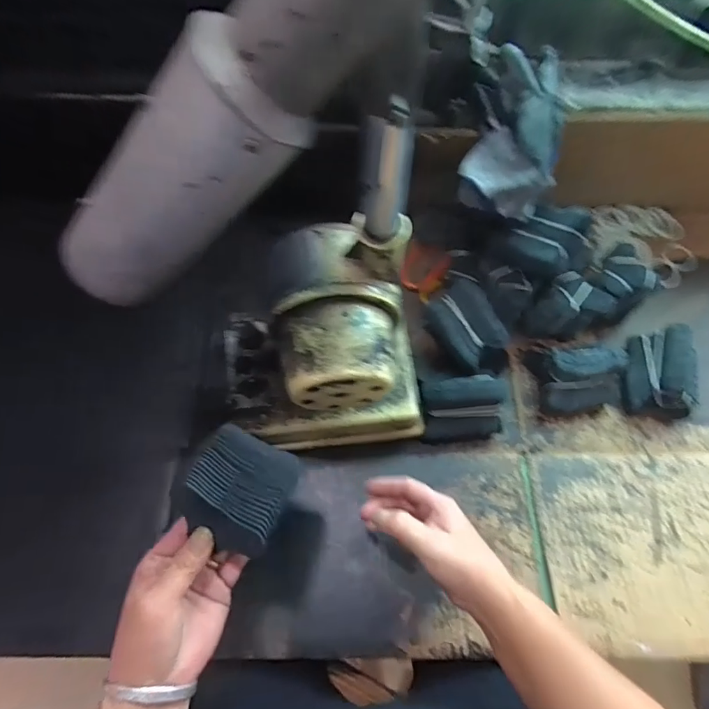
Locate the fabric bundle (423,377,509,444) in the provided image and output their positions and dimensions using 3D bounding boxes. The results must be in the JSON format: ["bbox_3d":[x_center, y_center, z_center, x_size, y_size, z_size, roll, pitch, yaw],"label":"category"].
[{"bbox_3d":[0.121,0.060,0.525,0.093,0.065,0.063,-7,62,-3],"label":"fabric bundle"}]

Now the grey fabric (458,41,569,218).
[{"bbox_3d":[0.171,-0.232,0.500,0.091,0.096,0.172,12,64,5],"label":"grey fabric"}]

